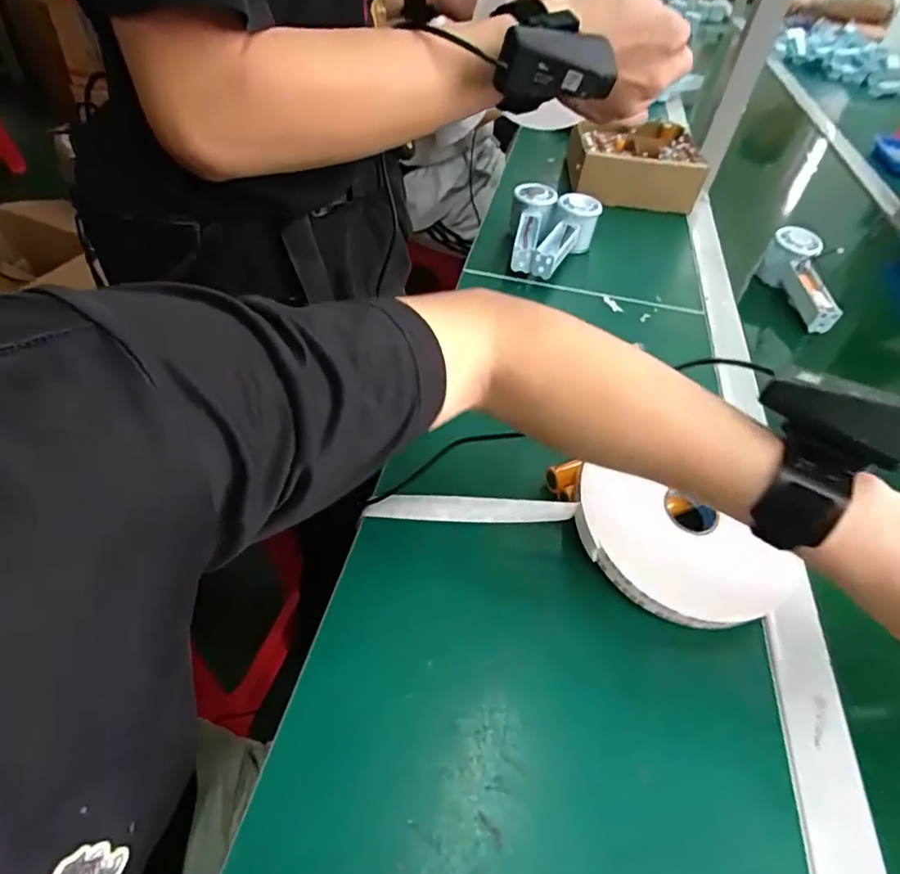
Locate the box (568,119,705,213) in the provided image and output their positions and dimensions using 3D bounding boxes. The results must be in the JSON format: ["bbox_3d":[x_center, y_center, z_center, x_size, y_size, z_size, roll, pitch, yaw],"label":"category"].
[{"bbox_3d":[0.278,-0.433,0.876,0.200,0.079,0.192,6,47,-1],"label":"box"}]

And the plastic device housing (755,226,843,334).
[{"bbox_3d":[0.439,-0.189,0.694,0.043,0.063,0.153,-2,64,-8],"label":"plastic device housing"}]

